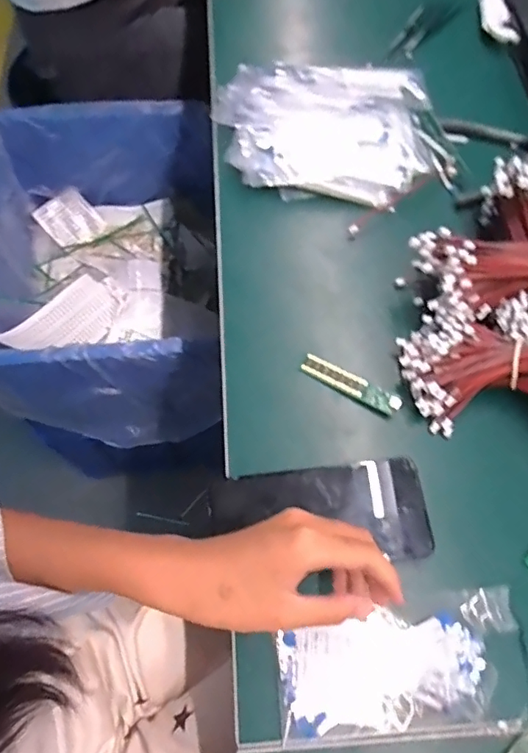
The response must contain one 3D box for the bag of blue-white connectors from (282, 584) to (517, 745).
[{"bbox_3d":[0.086,0.185,0.326,0.152,0.022,0.065,-7,67,-5],"label":"bag of blue-white connectors"}]

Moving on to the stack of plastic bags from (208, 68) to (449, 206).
[{"bbox_3d":[0.069,-0.260,0.518,0.227,0.024,0.199,9,66,2],"label":"stack of plastic bags"}]

